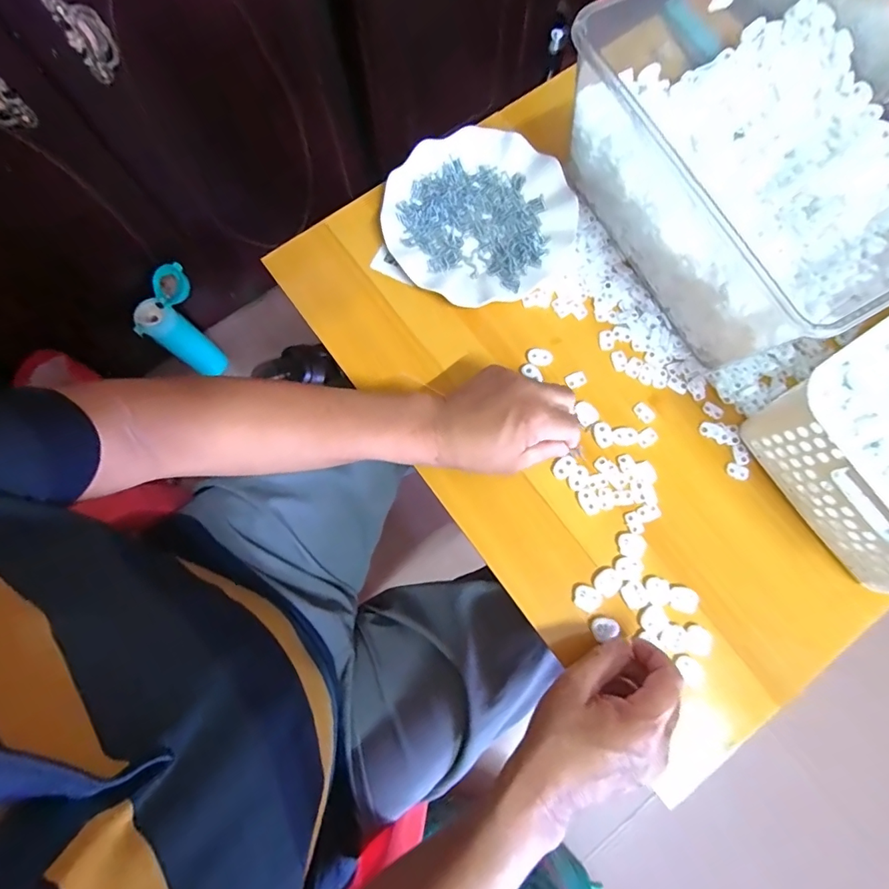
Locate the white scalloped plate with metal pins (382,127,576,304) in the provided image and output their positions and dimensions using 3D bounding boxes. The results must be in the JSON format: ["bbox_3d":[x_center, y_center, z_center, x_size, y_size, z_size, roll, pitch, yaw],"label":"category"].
[{"bbox_3d":[0.033,-0.221,0.467,0.179,0.018,0.176,0,78,-1],"label":"white scalloped plate with metal pins"}]

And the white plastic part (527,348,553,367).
[{"bbox_3d":[0.090,-0.082,0.447,0.023,0.004,0.016,-5,78,-2],"label":"white plastic part"}]

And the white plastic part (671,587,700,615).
[{"bbox_3d":[0.204,0.132,0.404,0.021,0.006,0.021,0,78,-1],"label":"white plastic part"}]

